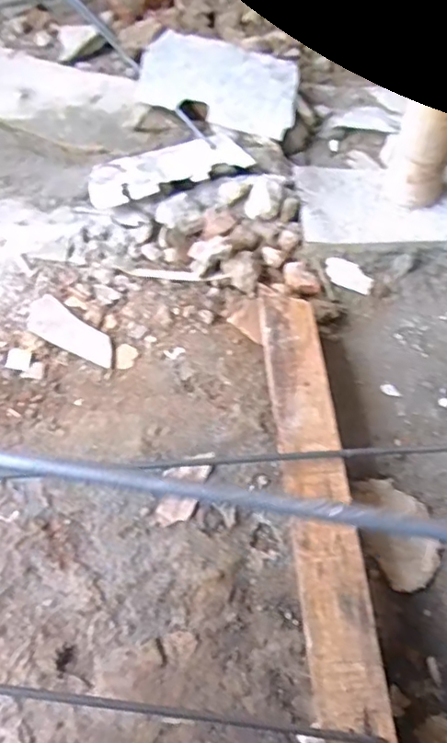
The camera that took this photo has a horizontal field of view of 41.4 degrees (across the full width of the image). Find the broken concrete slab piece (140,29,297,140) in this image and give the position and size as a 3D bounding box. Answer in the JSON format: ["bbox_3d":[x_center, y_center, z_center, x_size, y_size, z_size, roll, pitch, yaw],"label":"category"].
[{"bbox_3d":[-0.007,-0.438,0.898,0.239,0.009,0.156,14,70,5],"label":"broken concrete slab piece"}]

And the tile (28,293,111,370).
[{"bbox_3d":[-0.179,-0.046,0.692,0.125,0.004,0.046,33,65,17],"label":"tile"}]

